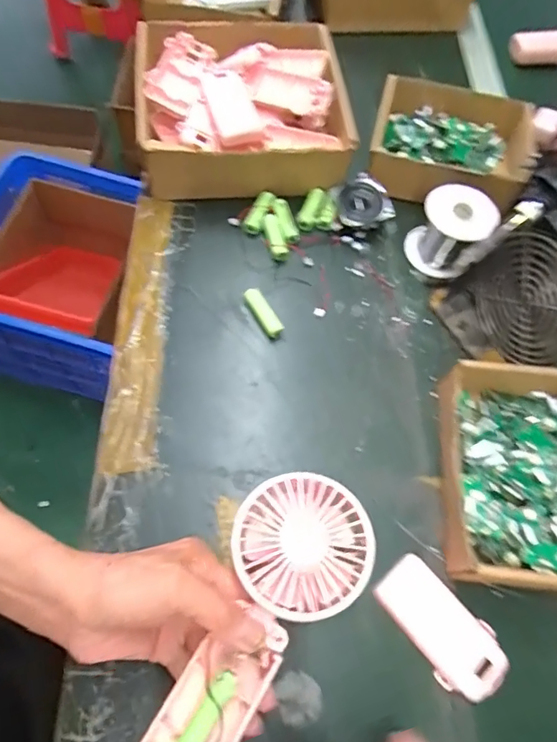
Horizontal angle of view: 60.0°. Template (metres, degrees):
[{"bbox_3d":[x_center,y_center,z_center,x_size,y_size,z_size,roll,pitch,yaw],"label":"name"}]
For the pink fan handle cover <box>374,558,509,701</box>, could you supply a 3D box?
[{"bbox_3d":[0.119,0.186,0.352,0.049,0.016,0.097,-36,72,-18],"label":"pink fan handle cover"}]

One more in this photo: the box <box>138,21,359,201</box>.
[{"bbox_3d":[-0.042,-0.295,0.537,0.211,0.073,0.220,-7,65,-6],"label":"box"}]

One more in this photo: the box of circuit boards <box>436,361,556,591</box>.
[{"bbox_3d":[0.199,0.082,0.382,0.152,0.054,0.165,5,65,-1],"label":"box of circuit boards"}]

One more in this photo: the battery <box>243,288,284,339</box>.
[{"bbox_3d":[-0.014,-0.055,0.454,0.018,0.012,0.052,-27,69,-15],"label":"battery"}]

